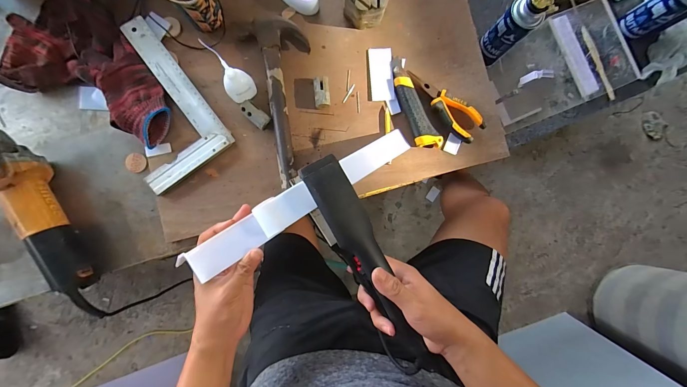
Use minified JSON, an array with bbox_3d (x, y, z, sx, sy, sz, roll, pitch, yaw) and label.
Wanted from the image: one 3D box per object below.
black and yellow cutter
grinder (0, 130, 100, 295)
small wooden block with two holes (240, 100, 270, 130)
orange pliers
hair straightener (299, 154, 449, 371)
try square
[{"bbox_3d":[0.116,-0.152,0.500,0.039,0.024,0.168,-26,91,-4],"label":"black and yellow cutter"},{"bbox_3d":[-0.482,0.025,0.440,0.081,0.098,0.286,-25,91,-4],"label":"grinder"},{"bbox_3d":[-0.144,-0.127,0.483,0.050,0.023,0.024,40,87,-2],"label":"small wooden block with two holes"},{"bbox_3d":[0.172,-0.152,0.500,0.150,0.025,0.045,42,87,-2],"label":"orange pliers"},{"bbox_3d":[0.037,0.094,0.368,0.053,0.036,0.298,-28,95,-4],"label":"hair straightener"},{"bbox_3d":[-0.311,-0.143,0.472,0.147,0.014,0.251,-37,92,-3],"label":"try square"}]

